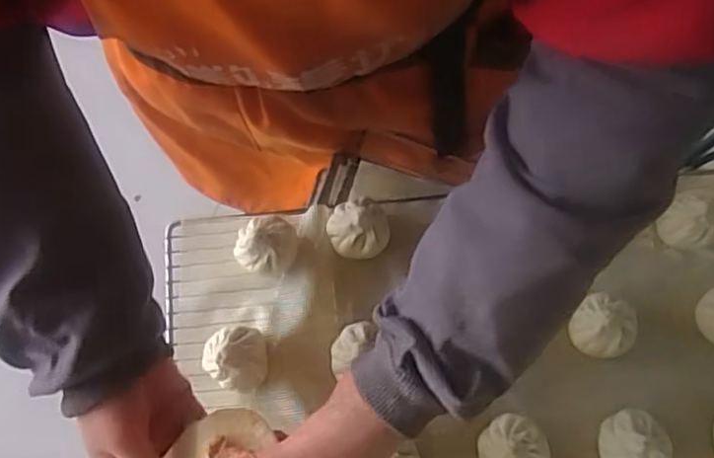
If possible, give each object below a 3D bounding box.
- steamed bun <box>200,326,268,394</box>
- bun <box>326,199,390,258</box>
[{"bbox_3d":[-0.101,0.107,0.527,0.048,0.036,0.049,0,71,0],"label":"steamed bun"},{"bbox_3d":[0.001,0.000,0.566,0.052,0.035,0.049,0,71,0],"label":"bun"}]

